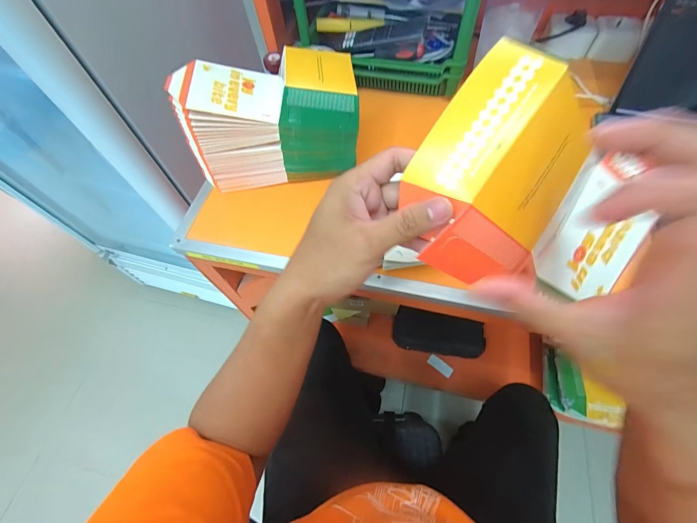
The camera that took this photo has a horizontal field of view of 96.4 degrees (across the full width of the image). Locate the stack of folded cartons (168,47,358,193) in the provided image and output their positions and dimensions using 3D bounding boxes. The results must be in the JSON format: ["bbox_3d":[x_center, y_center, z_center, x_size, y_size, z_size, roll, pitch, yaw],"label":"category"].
[{"bbox_3d":[-0.105,-0.203,0.456,0.237,0.139,0.119,0,61,3],"label":"stack of folded cartons"}]

